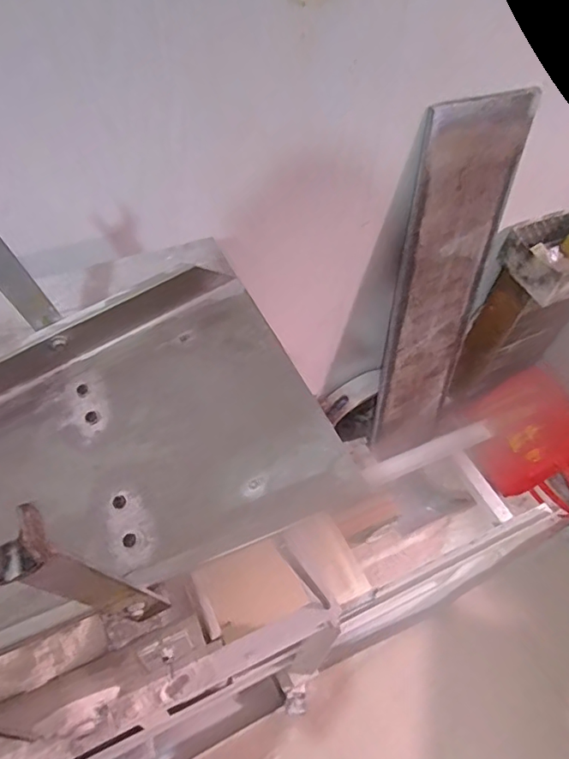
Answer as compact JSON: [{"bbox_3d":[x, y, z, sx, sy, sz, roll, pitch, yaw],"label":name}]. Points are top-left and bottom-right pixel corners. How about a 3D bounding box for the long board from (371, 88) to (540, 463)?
[{"bbox_3d":[0.398,-0.166,1.407,0.289,1.093,0.051,-20,49,-17],"label":"long board"}]

